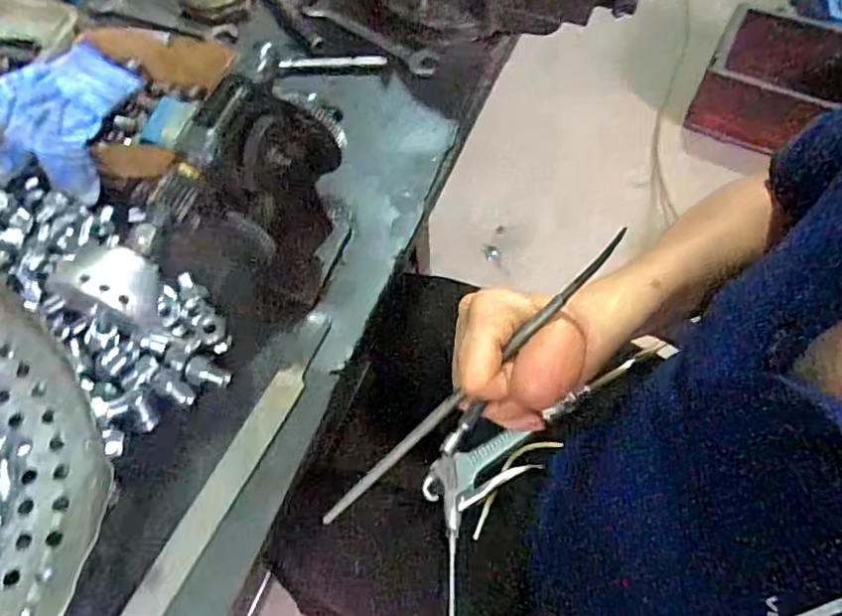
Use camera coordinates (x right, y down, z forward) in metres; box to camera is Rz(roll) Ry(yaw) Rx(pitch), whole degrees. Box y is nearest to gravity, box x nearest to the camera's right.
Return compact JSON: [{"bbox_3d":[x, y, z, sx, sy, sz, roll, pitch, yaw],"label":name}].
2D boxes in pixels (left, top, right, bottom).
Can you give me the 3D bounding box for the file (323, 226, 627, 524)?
[{"bbox_3d":[0.019,0.047,0.313,0.235,0.007,0.007,-47,64,20],"label":"file"}]

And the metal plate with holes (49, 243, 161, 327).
[{"bbox_3d":[-0.156,-0.013,0.296,0.047,0.015,0.039,9,49,-31],"label":"metal plate with holes"}]

